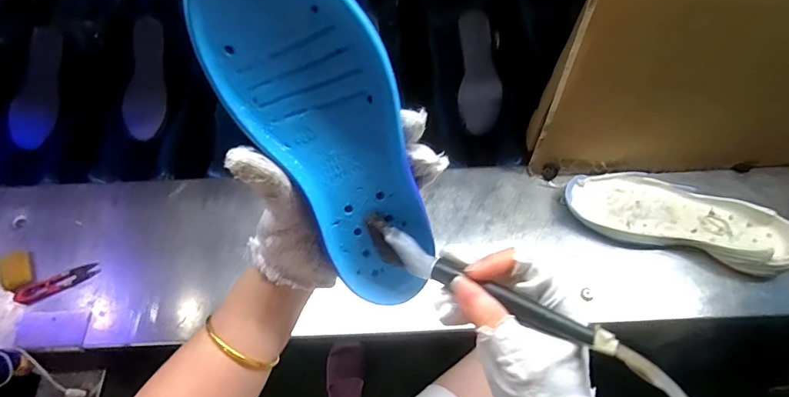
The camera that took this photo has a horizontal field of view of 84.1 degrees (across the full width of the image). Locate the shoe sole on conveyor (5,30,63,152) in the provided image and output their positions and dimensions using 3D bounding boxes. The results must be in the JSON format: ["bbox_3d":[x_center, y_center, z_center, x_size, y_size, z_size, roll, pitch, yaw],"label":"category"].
[{"bbox_3d":[-0.616,-0.195,0.763,0.064,0.025,0.219,2,78,-1],"label":"shoe sole on conveyor"}]

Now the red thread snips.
[{"bbox_3d":[-0.452,0.114,0.589,0.101,0.007,0.025,-24,64,-15],"label":"red thread snips"}]

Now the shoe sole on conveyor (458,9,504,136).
[{"bbox_3d":[0.146,-0.217,0.752,0.070,0.010,0.210,-2,86,-3],"label":"shoe sole on conveyor"}]

